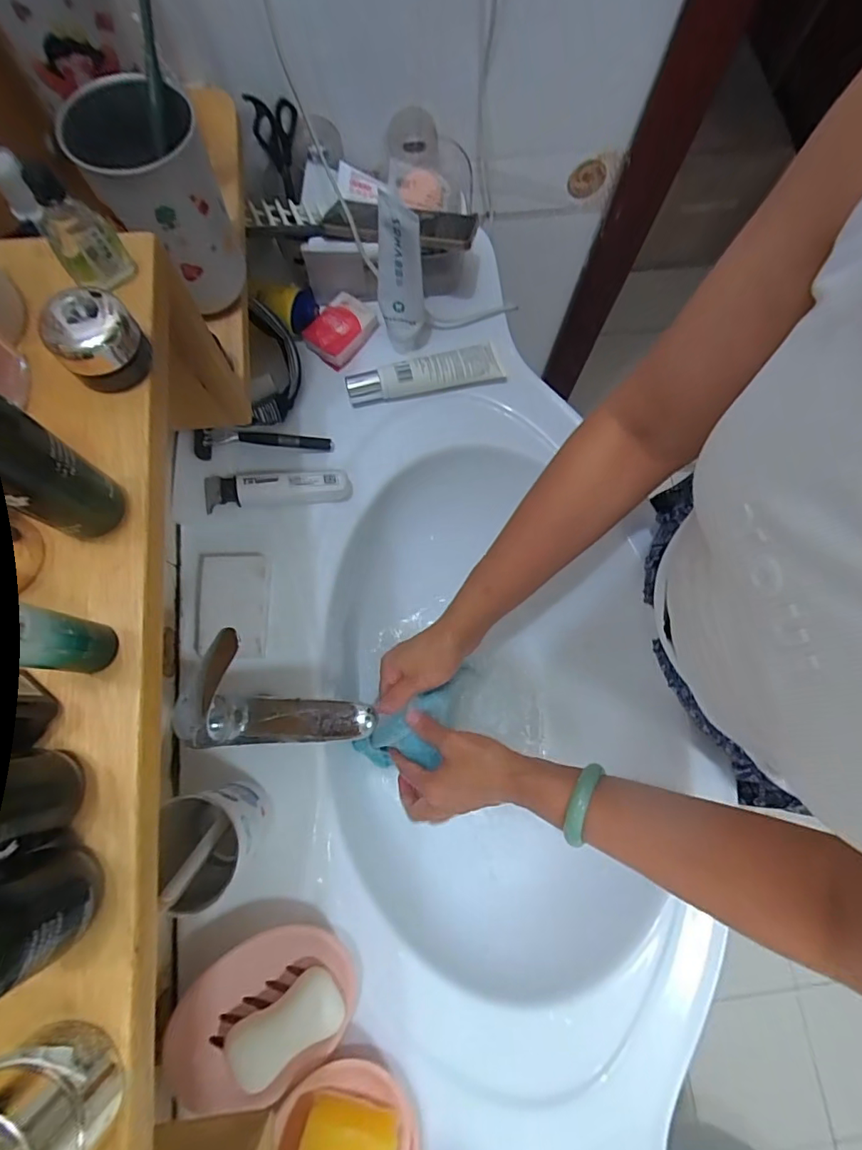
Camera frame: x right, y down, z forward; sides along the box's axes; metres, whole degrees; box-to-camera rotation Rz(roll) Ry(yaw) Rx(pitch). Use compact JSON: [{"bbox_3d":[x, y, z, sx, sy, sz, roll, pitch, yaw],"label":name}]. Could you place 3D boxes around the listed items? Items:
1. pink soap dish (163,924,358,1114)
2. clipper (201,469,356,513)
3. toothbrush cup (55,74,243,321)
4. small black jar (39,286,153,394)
[{"bbox_3d":[-0.135,0.353,0.408,0.148,0.029,0.109,-24,77,-7],"label":"pink soap dish"},{"bbox_3d":[-0.159,-0.090,0.533,0.144,0.030,0.028,-5,73,-12],"label":"clipper"},{"bbox_3d":[-0.173,-0.244,0.333,0.069,0.120,0.083,-30,78,-9],"label":"toothbrush cup"},{"bbox_3d":[-0.144,-0.102,0.218,0.034,0.023,0.042,-38,79,-10],"label":"small black jar"}]

